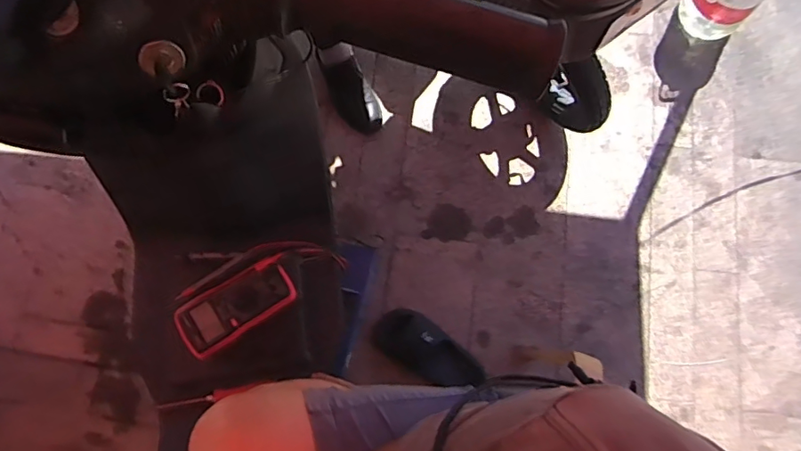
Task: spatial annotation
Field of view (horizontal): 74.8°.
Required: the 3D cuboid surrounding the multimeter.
[{"bbox_3d":[-0.262,0.130,0.847,0.189,0.033,0.093,-33,79,-7],"label":"multimeter"}]

